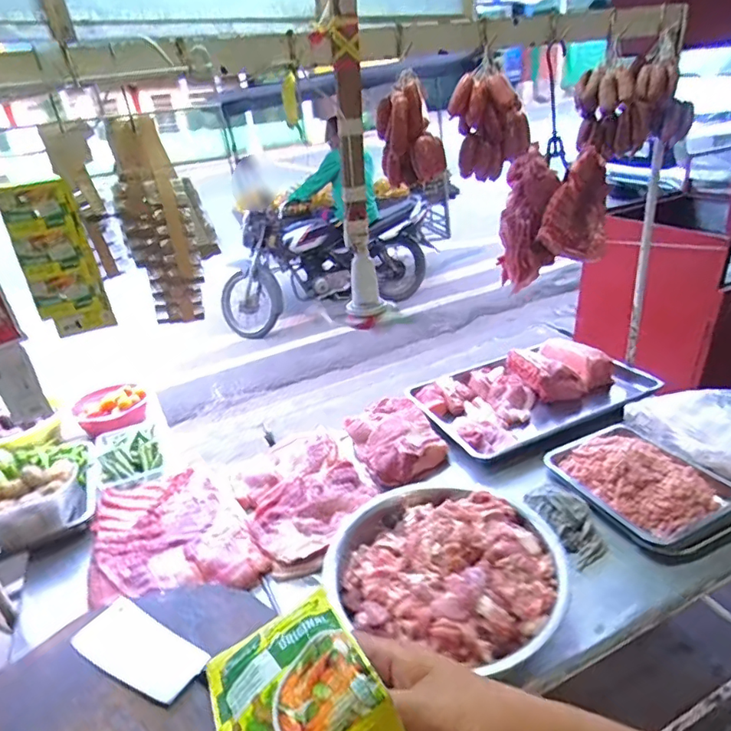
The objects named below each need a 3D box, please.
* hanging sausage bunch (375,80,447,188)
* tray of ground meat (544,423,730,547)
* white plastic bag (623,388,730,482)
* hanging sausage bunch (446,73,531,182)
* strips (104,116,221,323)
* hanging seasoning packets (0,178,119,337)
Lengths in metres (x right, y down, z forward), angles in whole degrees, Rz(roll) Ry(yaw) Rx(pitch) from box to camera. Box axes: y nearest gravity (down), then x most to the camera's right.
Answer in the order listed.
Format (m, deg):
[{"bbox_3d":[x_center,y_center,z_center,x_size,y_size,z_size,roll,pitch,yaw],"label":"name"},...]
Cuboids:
[{"bbox_3d":[0.080,-0.409,0.922,0.111,0.158,0.079,-4,27,2],"label":"hanging sausage bunch"},{"bbox_3d":[0.553,0.218,1.060,0.249,0.081,0.321,-17,29,-20],"label":"tray of ground meat"},{"bbox_3d":[0.721,0.115,1.103,0.141,0.116,0.319,-17,29,-20],"label":"white plastic bag"},{"bbox_3d":[0.237,-0.452,0.986,0.144,0.175,0.083,-2,28,8],"label":"hanging sausage bunch"},{"bbox_3d":[-0.326,-0.233,0.861,0.137,0.315,0.058,-21,31,-26],"label":"strips"},{"bbox_3d":[-0.462,-0.156,0.783,0.095,0.219,0.025,-22,31,-28],"label":"hanging seasoning packets"}]

